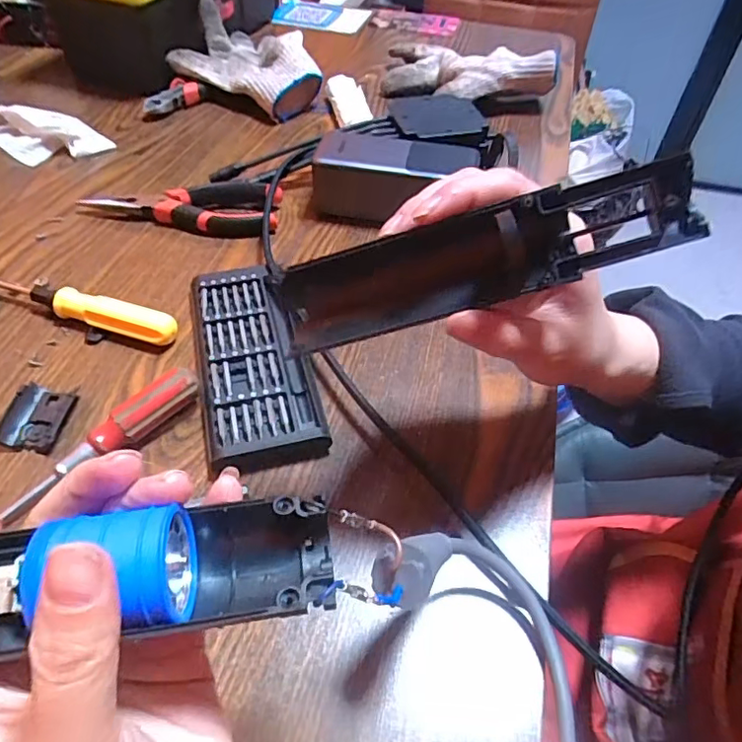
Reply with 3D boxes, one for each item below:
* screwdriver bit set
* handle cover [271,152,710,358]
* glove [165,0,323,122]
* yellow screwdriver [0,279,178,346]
[{"bbox_3d":[-0.075,-0.008,0.349,0.067,0.017,0.154,-10,50,-13],"label":"screwdriver bit set"},{"bbox_3d":[0.039,-0.039,0.212,0.156,0.032,0.025,-15,47,13],"label":"handle cover"},{"bbox_3d":[-0.122,-0.339,0.611,0.164,0.060,0.126,25,51,17],"label":"glove"},{"bbox_3d":[-0.199,-0.045,0.372,0.154,0.020,0.023,19,50,12],"label":"yellow screwdriver"}]

